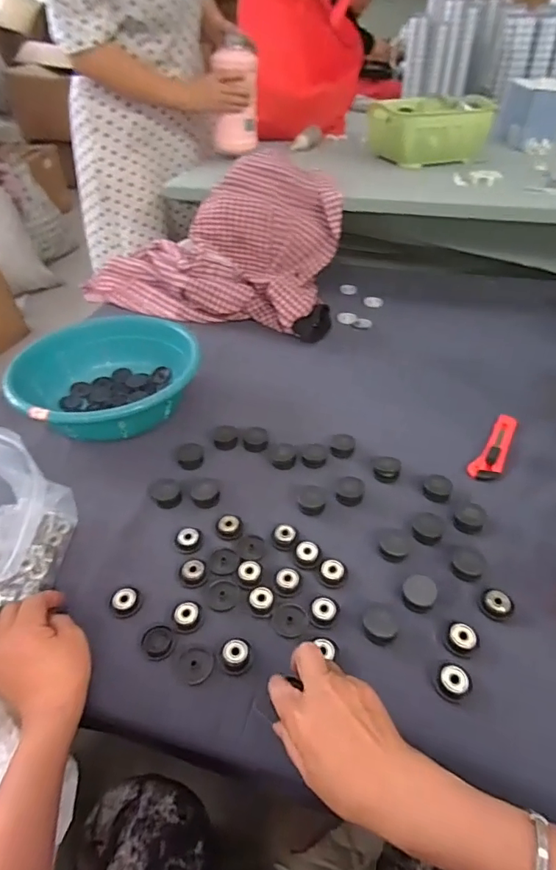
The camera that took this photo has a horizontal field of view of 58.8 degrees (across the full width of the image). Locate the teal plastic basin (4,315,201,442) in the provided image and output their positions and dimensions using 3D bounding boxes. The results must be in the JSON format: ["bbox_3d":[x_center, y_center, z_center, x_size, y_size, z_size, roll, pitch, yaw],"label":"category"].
[{"bbox_3d":[-0.243,-0.078,0.719,0.249,0.077,0.231,-1,41,1],"label":"teal plastic basin"}]

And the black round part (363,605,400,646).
[{"bbox_3d":[0.099,0.180,0.470,0.030,0.019,0.031,-1,41,1],"label":"black round part"}]

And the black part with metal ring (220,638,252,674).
[{"bbox_3d":[-0.038,0.203,0.456,0.027,0.011,0.028,-1,41,1],"label":"black part with metal ring"}]

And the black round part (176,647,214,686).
[{"bbox_3d":[-0.076,0.211,0.451,0.032,0.004,0.031,-1,41,1],"label":"black round part"}]

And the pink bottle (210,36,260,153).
[{"bbox_3d":[-0.095,-0.771,1.125,0.104,0.212,0.087,-2,41,0],"label":"pink bottle"}]

